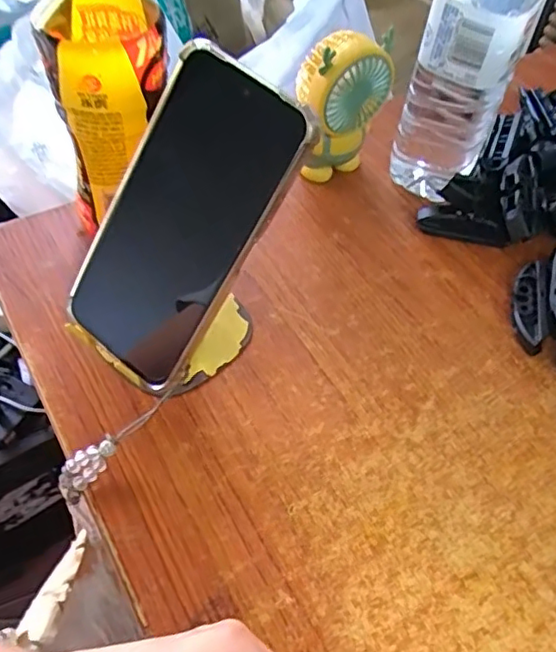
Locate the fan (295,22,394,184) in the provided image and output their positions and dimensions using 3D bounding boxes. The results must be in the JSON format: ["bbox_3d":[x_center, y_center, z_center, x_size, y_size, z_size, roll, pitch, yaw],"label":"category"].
[{"bbox_3d":[0.047,-0.162,0.450,0.071,0.112,0.034,-25,60,-20],"label":"fan"}]

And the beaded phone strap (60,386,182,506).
[{"bbox_3d":[-0.088,0.063,0.326,0.083,0.012,0.015,-42,63,-4],"label":"beaded phone strap"}]

